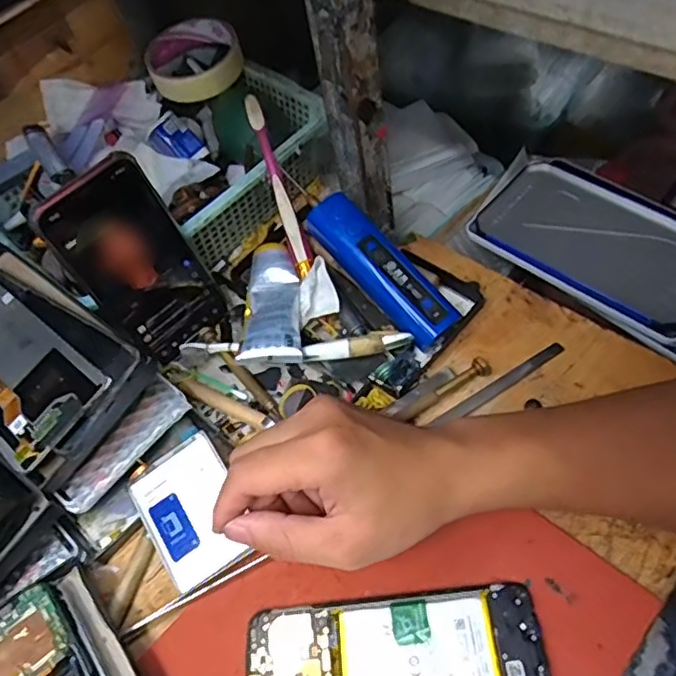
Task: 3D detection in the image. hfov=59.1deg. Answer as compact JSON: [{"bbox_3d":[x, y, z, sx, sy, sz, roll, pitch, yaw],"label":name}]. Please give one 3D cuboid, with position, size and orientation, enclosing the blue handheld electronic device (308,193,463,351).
[{"bbox_3d":[0.030,-0.049,0.433,0.034,0.025,0.129,-40,80,-18],"label":"blue handheld electronic device"}]

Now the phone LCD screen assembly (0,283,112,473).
[{"bbox_3d":[-0.220,0.012,0.383,0.157,0.011,0.070,32,68,26],"label":"phone LCD screen assembly"}]

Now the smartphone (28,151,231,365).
[{"bbox_3d":[-0.139,-0.051,0.419,0.075,0.144,0.015,-40,44,-14],"label":"smartphone"}]

